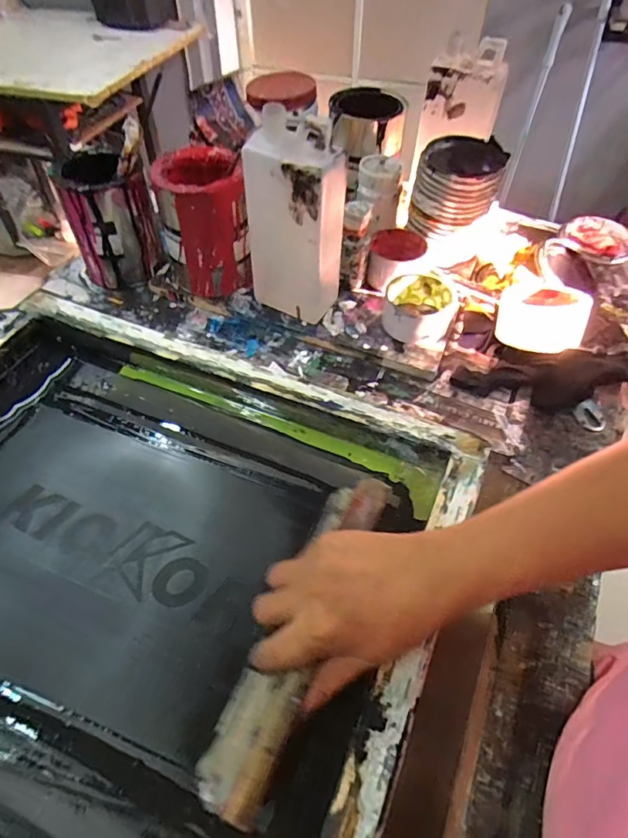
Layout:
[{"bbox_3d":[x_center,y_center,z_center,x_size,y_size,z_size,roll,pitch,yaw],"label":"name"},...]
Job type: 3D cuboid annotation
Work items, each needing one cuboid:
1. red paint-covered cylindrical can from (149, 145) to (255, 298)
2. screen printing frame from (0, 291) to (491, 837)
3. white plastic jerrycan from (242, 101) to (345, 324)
[{"bbox_3d":[-0.136,-0.239,0.623,0.101,0.160,0.101,1,52,-1],"label":"red paint-covered cylindrical can"},{"bbox_3d":[-0.173,0.109,0.428,0.540,0.052,0.451,20,55,14],"label":"screen printing frame"},{"bbox_3d":[-0.014,-0.213,0.560,0.111,0.232,0.064,25,56,17],"label":"white plastic jerrycan"}]

